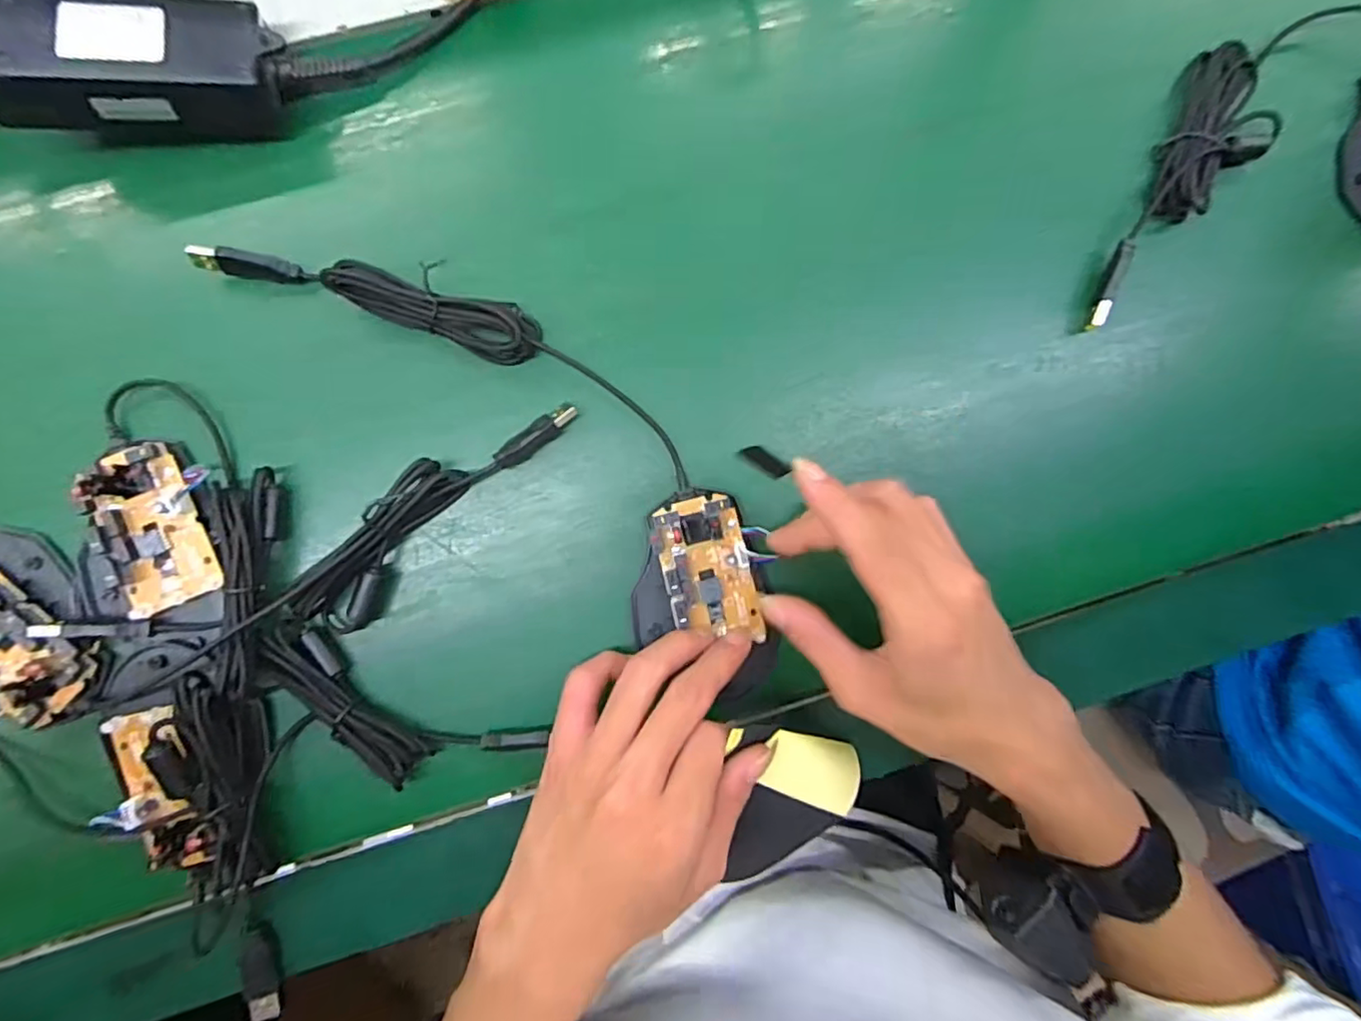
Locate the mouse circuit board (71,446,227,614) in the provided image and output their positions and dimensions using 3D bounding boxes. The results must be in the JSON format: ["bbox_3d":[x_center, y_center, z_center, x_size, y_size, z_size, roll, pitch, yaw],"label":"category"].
[{"bbox_3d":[-0.261,0.008,0.309,0.051,0.018,0.078,-22,92,-3],"label":"mouse circuit board"}]

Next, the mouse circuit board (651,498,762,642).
[{"bbox_3d":[0.014,0.032,0.322,0.045,0.009,0.074,-14,91,-3],"label":"mouse circuit board"}]

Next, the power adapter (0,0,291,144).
[{"bbox_3d":[-0.256,-0.210,0.294,0.124,0.038,0.052,-6,75,-18],"label":"power adapter"}]

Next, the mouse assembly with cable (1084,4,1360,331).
[{"bbox_3d":[0.322,-0.195,0.340,0.238,0.019,0.138,-13,91,-3],"label":"mouse assembly with cable"}]

